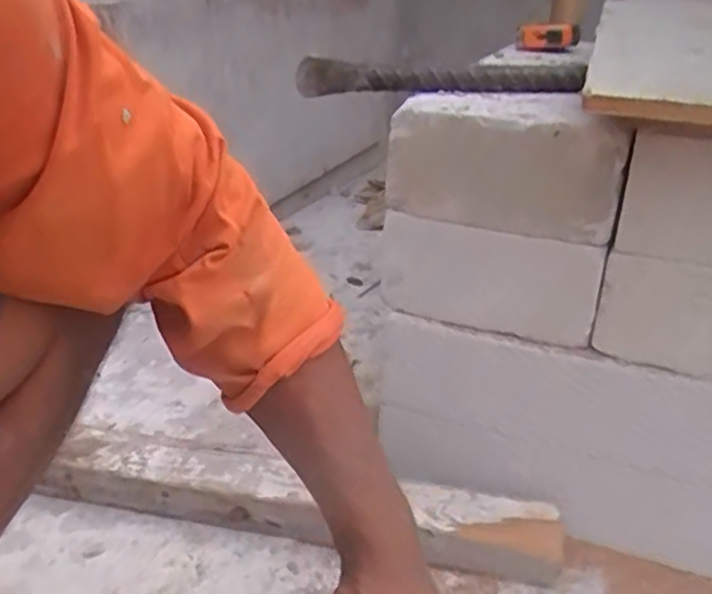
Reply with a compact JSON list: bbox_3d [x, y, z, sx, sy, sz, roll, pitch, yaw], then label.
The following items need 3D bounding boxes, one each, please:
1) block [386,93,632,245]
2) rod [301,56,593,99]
[{"bbox_3d":[0.144,-0.123,0.634,0.193,0.097,0.125,14,28,25],"label":"block"},{"bbox_3d":[0.080,-0.201,0.651,0.259,0.029,0.032,-3,26,-11],"label":"rod"}]

